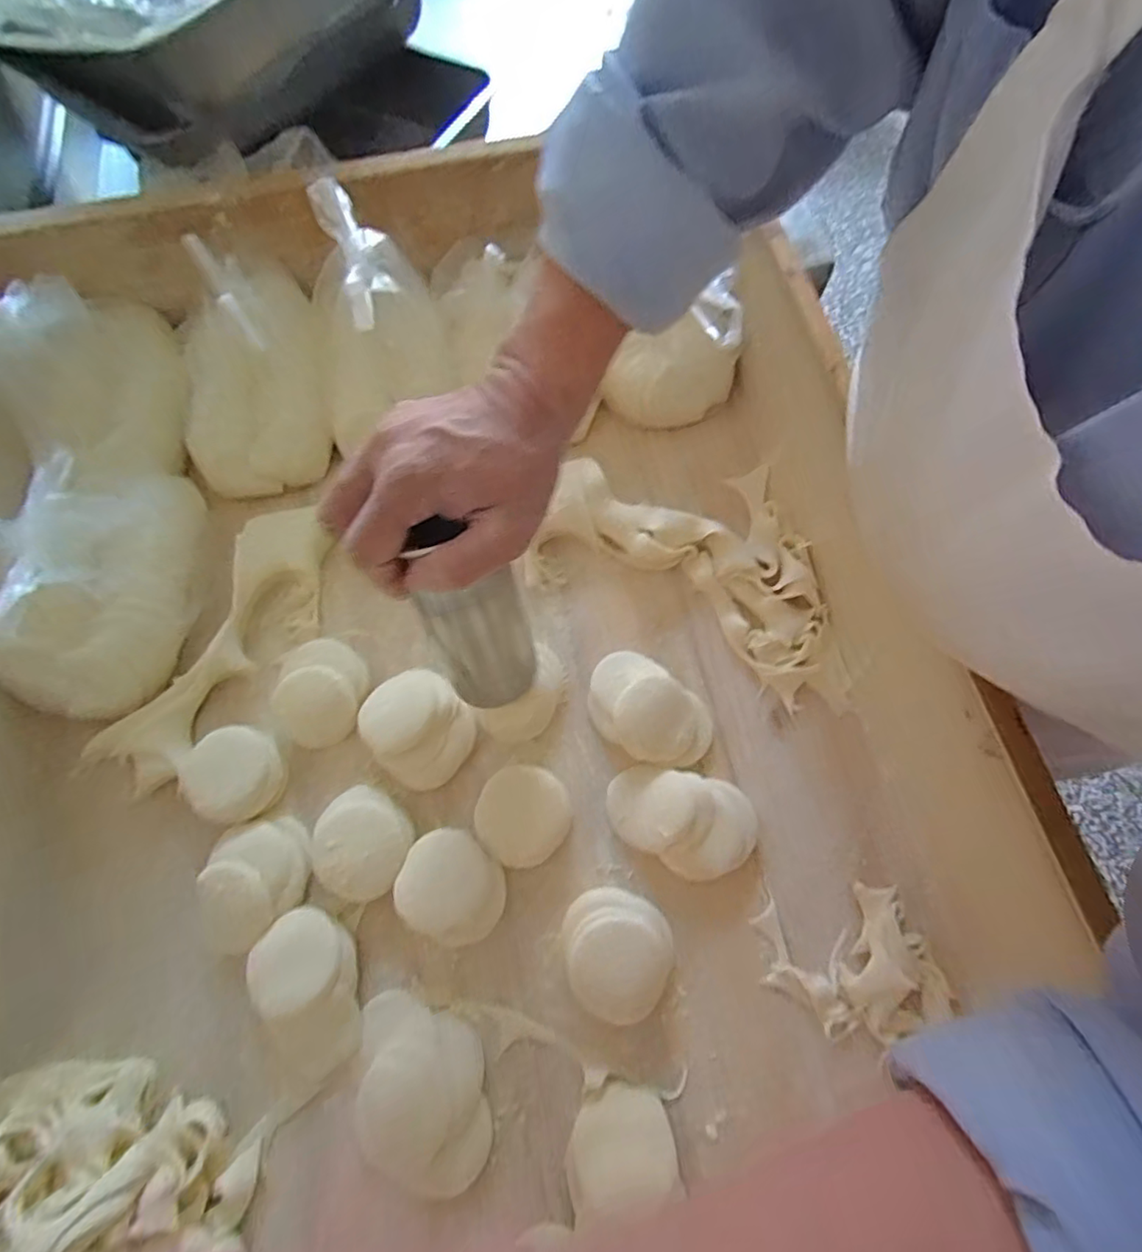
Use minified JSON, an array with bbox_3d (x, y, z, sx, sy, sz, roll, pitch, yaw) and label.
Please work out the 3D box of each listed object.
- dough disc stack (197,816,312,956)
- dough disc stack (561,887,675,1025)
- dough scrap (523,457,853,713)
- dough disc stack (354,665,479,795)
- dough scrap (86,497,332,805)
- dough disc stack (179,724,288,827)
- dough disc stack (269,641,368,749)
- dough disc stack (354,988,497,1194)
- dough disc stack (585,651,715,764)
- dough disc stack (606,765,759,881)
[{"bbox_3d":[-0.211,0.172,0.388,0.063,0.025,0.083,8,71,4],"label":"dough disc stack"},{"bbox_3d":[0.031,0.206,0.367,0.066,0.027,0.072,-10,71,-2],"label":"dough disc stack"},{"bbox_3d":[0.106,-0.059,0.464,0.261,0.023,0.173,20,72,8],"label":"dough scrap"},{"bbox_3d":[-0.110,0.071,0.418,0.068,0.029,0.082,-37,74,-11],"label":"dough disc stack"},{"bbox_3d":[-0.261,0.010,0.450,0.095,0.019,0.237,22,72,8],"label":"dough scrap"},{"bbox_3d":[-0.239,0.105,0.411,0.072,0.023,0.062,22,72,8],"label":"dough disc stack"},{"bbox_3d":[-0.186,0.048,0.430,0.060,0.018,0.077,10,71,5],"label":"dough disc stack"},{"bbox_3d":[-0.090,0.280,0.350,0.078,0.015,0.097,-2,71,0],"label":"dough disc stack"},{"bbox_3d":[0.055,0.060,0.421,0.096,0.028,0.066,42,76,14],"label":"dough disc stack"},{"bbox_3d":[0.075,0.131,0.391,0.099,0.030,0.064,14,71,6],"label":"dough disc stack"}]

